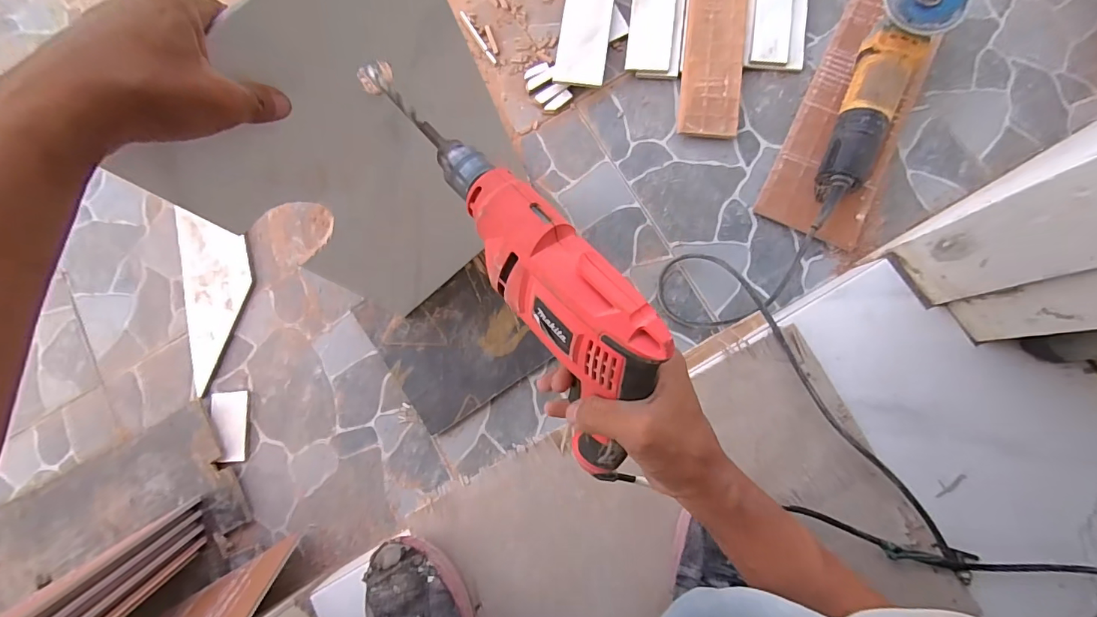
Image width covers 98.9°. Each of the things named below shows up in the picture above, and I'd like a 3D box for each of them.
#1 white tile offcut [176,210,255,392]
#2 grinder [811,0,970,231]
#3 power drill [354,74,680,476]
[{"bbox_3d":[-0.487,-0.019,0.693,0.091,0.014,0.257,-9,82,-8],"label":"white tile offcut"},{"bbox_3d":[0.407,-0.253,0.591,0.089,0.105,0.334,24,84,8],"label":"grinder"},{"bbox_3d":[-0.032,-0.054,0.342,0.085,0.113,0.316,-35,80,-1],"label":"power drill"}]

